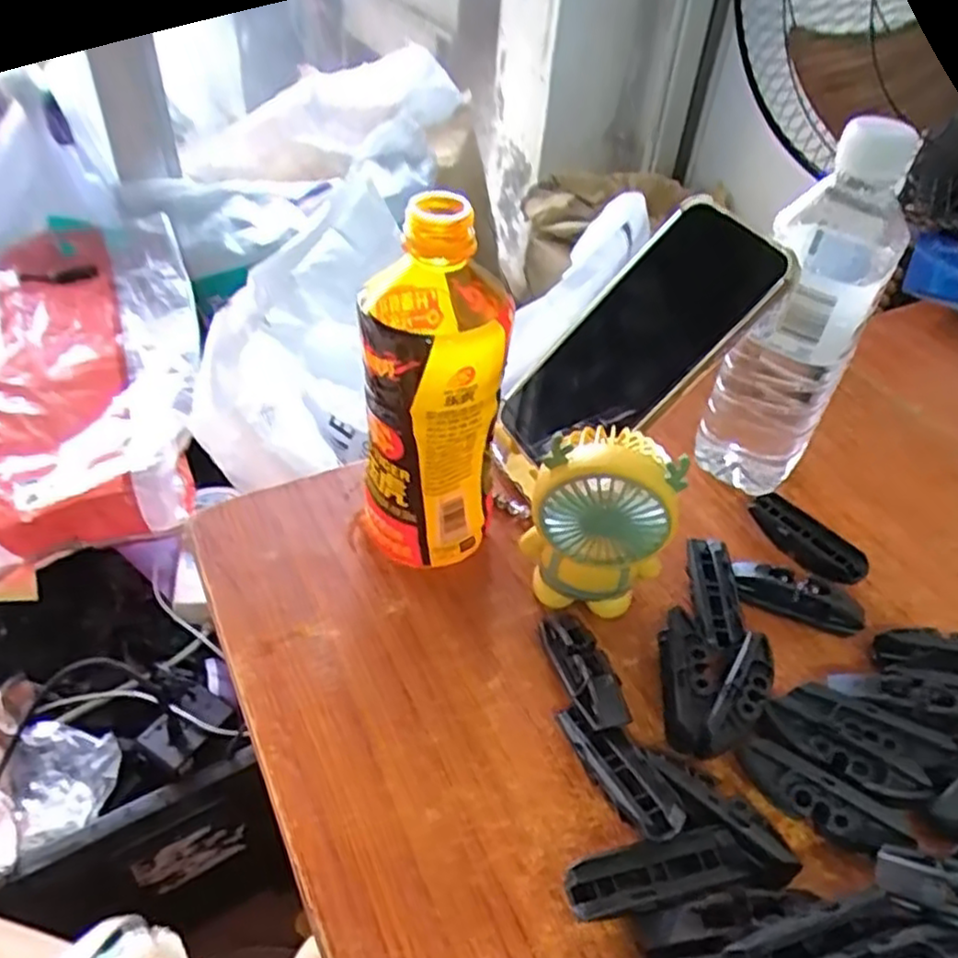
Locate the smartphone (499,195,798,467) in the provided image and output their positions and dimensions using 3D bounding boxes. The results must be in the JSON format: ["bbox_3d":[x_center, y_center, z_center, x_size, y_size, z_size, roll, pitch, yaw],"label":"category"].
[{"bbox_3d":[0.085,-0.075,0.404,0.014,0.166,0.084,28,20,-46],"label":"smartphone"}]

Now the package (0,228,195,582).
[{"bbox_3d":[-0.459,-0.105,0.803,0.204,0.128,0.460,-15,46,-20],"label":"package"}]

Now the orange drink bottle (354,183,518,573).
[{"bbox_3d":[-0.023,-0.041,0.371,0.064,0.189,0.076,2,43,-3],"label":"orange drink bottle"}]

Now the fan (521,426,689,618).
[{"bbox_3d":[0.058,0.026,0.365,0.064,0.110,0.035,9,43,4],"label":"fan"}]

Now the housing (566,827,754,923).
[{"bbox_3d":[0.070,0.158,0.290,0.073,0.019,0.021,-7,44,-12],"label":"housing"}]

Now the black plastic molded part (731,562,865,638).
[{"bbox_3d":[0.173,0.064,0.399,0.069,0.019,0.024,15,44,11],"label":"black plastic molded part"}]

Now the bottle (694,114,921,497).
[{"bbox_3d":[0.177,-0.079,0.414,0.065,0.209,0.056,23,46,18],"label":"bottle"}]

